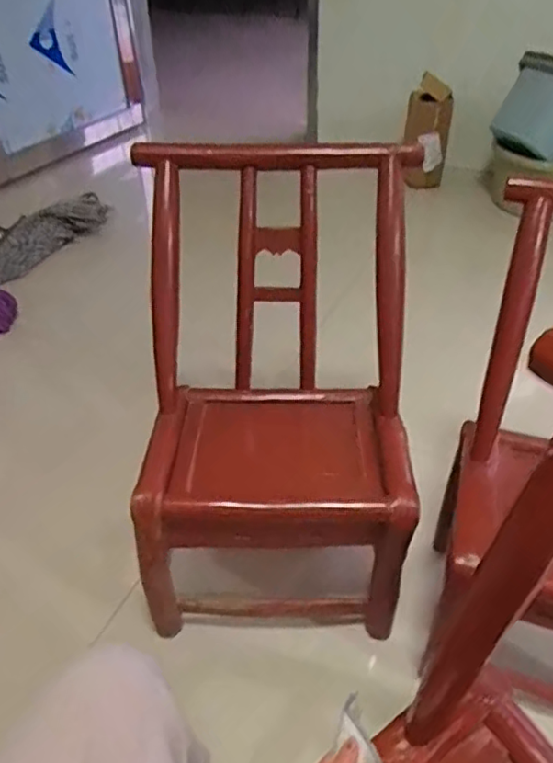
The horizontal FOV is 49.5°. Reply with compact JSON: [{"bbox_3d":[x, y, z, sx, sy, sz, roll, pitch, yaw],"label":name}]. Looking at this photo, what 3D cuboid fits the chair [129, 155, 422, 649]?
[{"bbox_3d":[-0.002,0.014,0.872,0.363,0.557,0.400,-1,40,1],"label":"chair"}]

